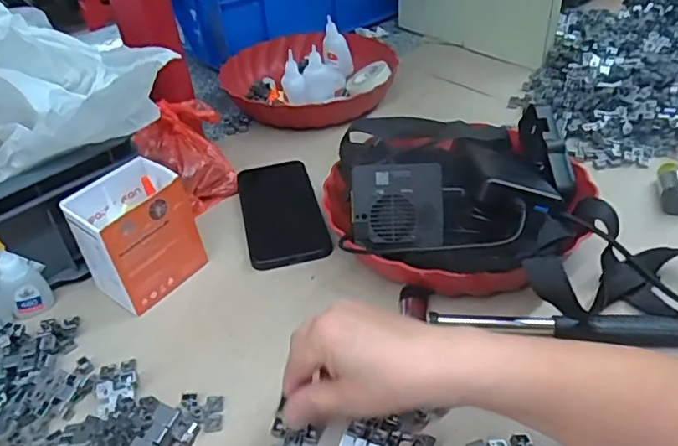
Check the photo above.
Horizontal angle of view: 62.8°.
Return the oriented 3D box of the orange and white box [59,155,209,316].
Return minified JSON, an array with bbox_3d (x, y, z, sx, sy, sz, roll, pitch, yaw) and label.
[{"bbox_3d":[-0.182,0.011,0.499,0.077,0.097,0.093,23,46,31],"label":"orange and white box"}]

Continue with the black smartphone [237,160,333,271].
[{"bbox_3d":[-0.063,-0.012,0.587,0.078,0.013,0.168,-11,39,-8],"label":"black smartphone"}]

